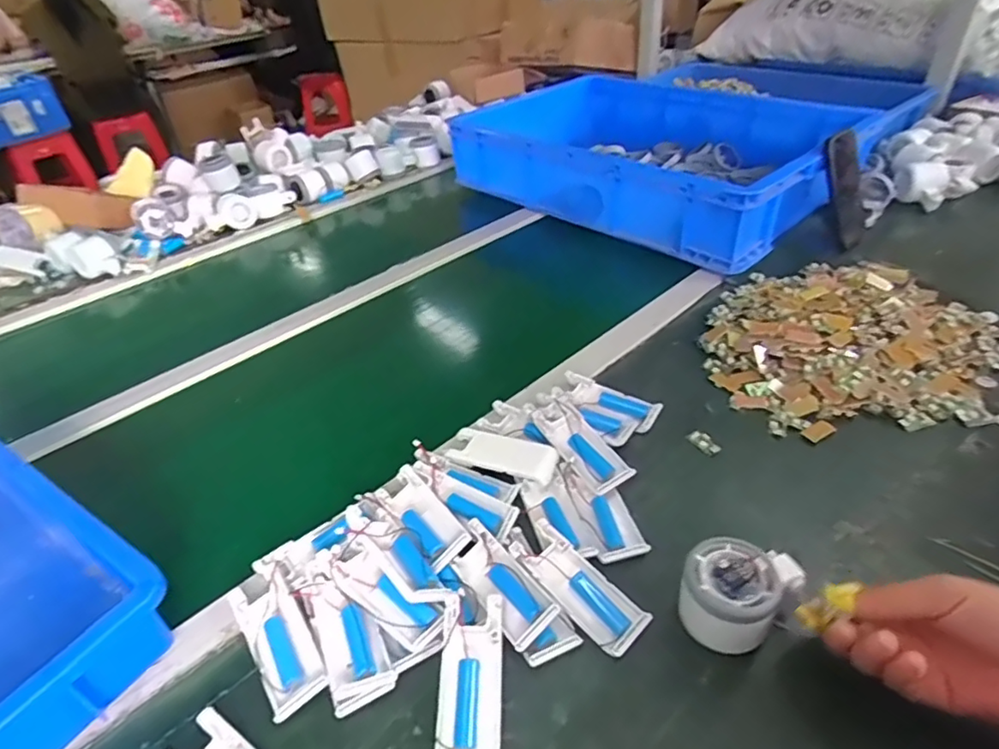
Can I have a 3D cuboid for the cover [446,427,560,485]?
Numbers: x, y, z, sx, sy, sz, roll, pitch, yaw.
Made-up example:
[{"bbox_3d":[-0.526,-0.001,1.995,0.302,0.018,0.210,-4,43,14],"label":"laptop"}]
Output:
[{"bbox_3d":[0.003,0.073,0.526,0.100,0.009,0.040,12,41,21],"label":"cover"}]

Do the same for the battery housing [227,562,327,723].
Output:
[{"bbox_3d":[-0.163,0.180,0.408,0.039,0.012,0.118,-26,43,-24],"label":"battery housing"}]

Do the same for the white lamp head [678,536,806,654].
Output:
[{"bbox_3d":[0.162,0.146,0.391,0.084,0.048,0.060,-33,46,-31],"label":"white lamp head"}]

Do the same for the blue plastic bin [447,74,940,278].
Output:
[{"bbox_3d":[0.229,-0.387,0.987,0.638,0.120,0.401,28,49,35],"label":"blue plastic bin"}]

